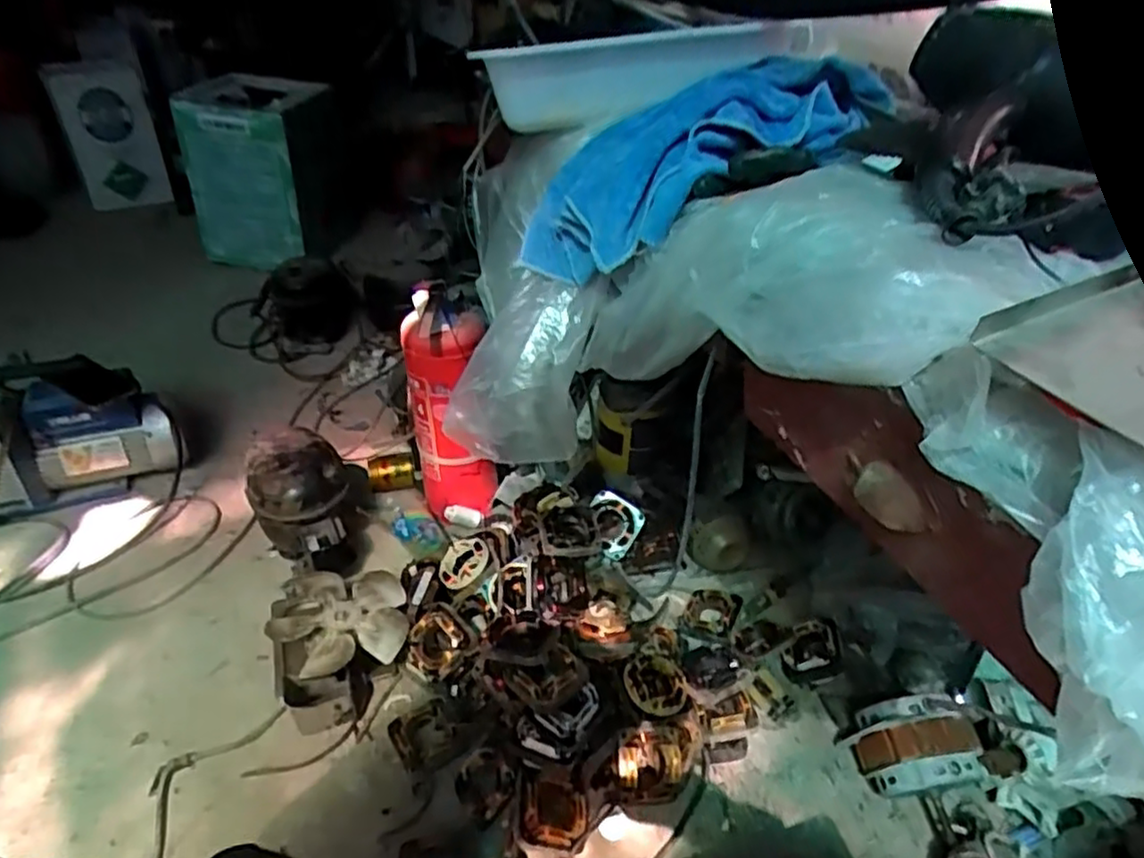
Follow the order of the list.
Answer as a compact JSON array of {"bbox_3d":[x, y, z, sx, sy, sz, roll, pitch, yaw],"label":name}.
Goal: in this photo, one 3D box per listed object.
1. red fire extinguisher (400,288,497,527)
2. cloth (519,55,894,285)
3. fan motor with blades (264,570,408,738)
[{"bbox_3d":[-0.187,-0.021,1.124,0.110,0.406,0.113,-21,42,-29],"label":"red fire extinguisher"},{"bbox_3d":[0.101,-0.219,0.596,0.325,0.085,0.153,-25,37,9],"label":"cloth"},{"bbox_3d":[-0.321,0.287,0.990,0.180,0.081,0.229,-10,39,-17],"label":"fan motor with blades"}]

